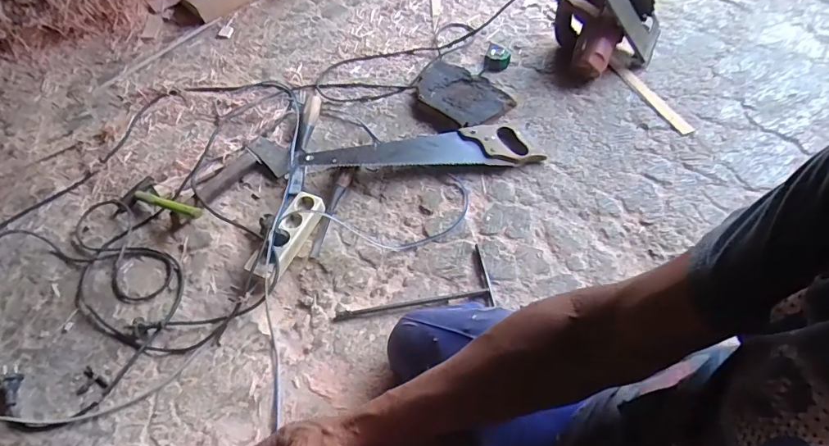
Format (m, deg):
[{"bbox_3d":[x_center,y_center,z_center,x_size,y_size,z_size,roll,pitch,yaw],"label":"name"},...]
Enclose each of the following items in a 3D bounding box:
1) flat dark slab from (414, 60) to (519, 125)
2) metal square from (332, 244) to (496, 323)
[{"bbox_3d":[0.108,-0.318,1.144,0.240,0.029,0.166,36,63,24],"label":"flat dark slab"},{"bbox_3d":[-0.007,0.116,0.853,0.284,0.023,0.117,-8,55,-4],"label":"metal square"}]

